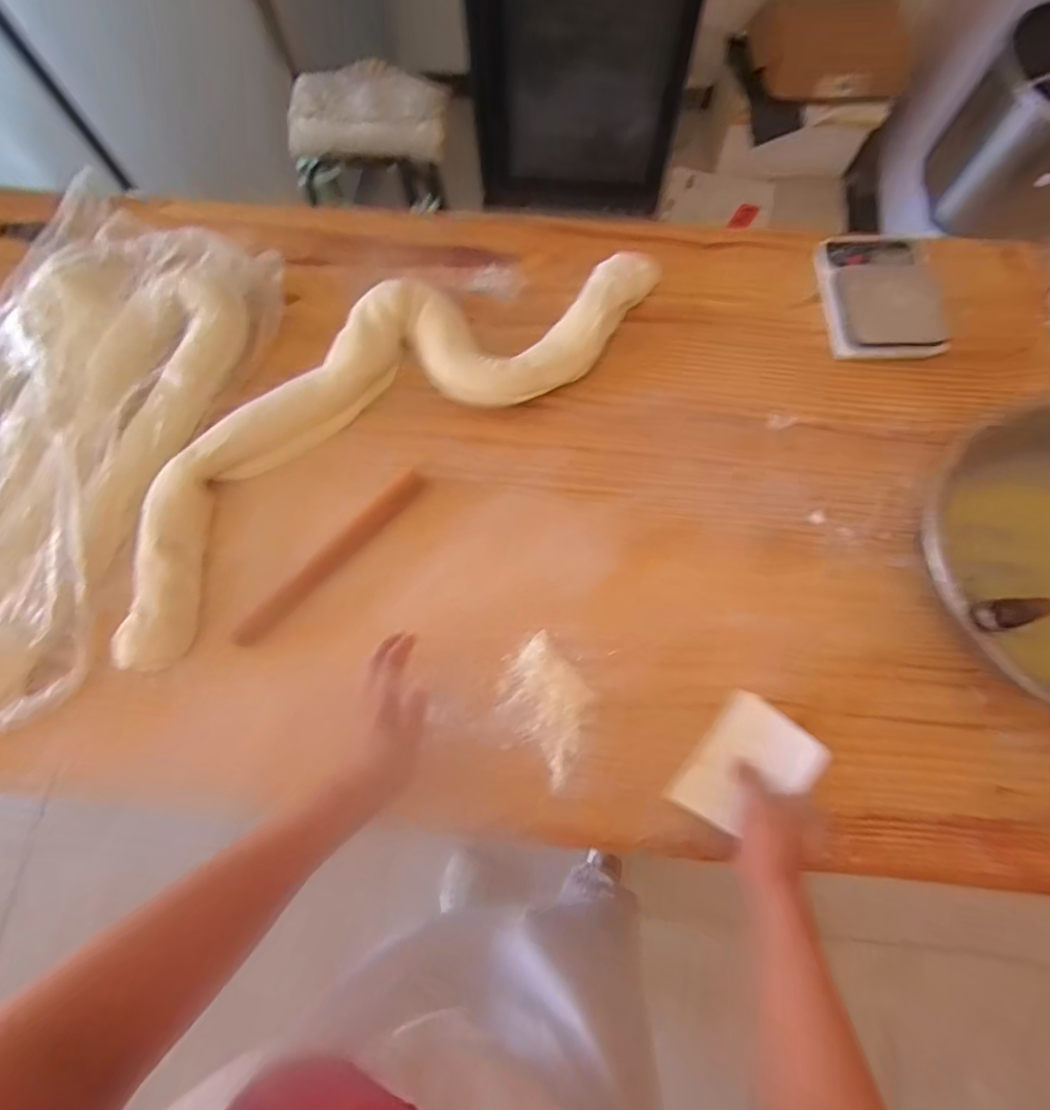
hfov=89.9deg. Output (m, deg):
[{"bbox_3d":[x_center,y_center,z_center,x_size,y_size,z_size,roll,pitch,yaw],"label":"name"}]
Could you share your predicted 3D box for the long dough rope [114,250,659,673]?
[{"bbox_3d":[-0.174,-0.184,0.637,0.770,0.045,0.231,-37,77,-6],"label":"long dough rope"}]

